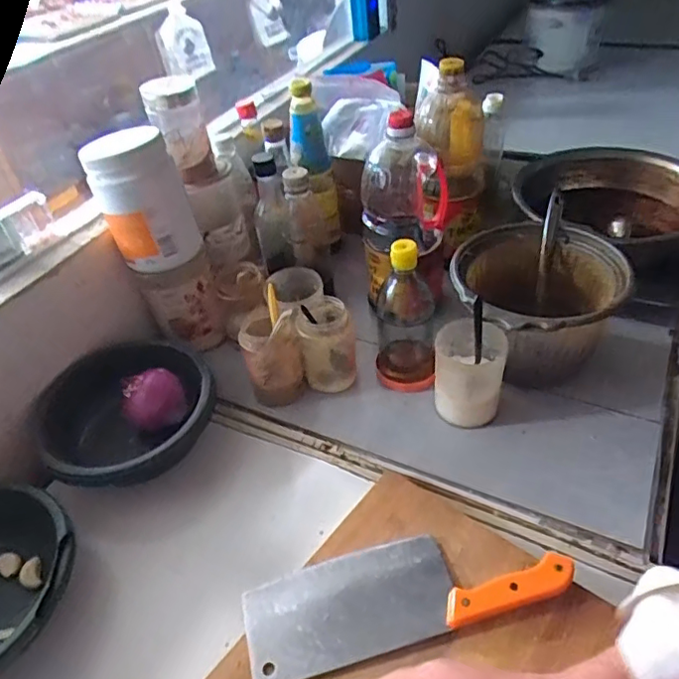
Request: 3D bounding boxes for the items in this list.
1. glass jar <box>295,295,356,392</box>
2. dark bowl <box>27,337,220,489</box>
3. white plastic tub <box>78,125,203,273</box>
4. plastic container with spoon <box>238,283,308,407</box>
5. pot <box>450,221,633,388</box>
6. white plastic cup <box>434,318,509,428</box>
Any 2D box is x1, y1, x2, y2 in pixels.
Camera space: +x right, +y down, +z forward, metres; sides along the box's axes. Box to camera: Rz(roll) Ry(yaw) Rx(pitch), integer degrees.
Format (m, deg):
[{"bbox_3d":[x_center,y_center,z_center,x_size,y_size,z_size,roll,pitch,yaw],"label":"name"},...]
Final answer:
[{"bbox_3d":[-0.016,0.008,0.722,0.063,0.109,0.069,-4,41,4],"label":"glass jar"},{"bbox_3d":[-0.259,0.097,0.675,0.169,0.073,0.183,-4,41,4],"label":"dark bowl"},{"bbox_3d":[-0.239,-0.170,0.698,0.089,0.145,0.090,-4,41,4],"label":"white plastic tub"},{"bbox_3d":[-0.082,0.019,0.714,0.071,0.128,0.066,-12,41,-5],"label":"plastic container with spoon"},{"bbox_3d":[0.237,-0.038,0.701,0.187,0.140,0.191,-4,41,4],"label":"pot"},{"bbox_3d":[0.151,0.042,0.668,0.083,0.111,0.071,8,43,17],"label":"white plastic cup"}]

